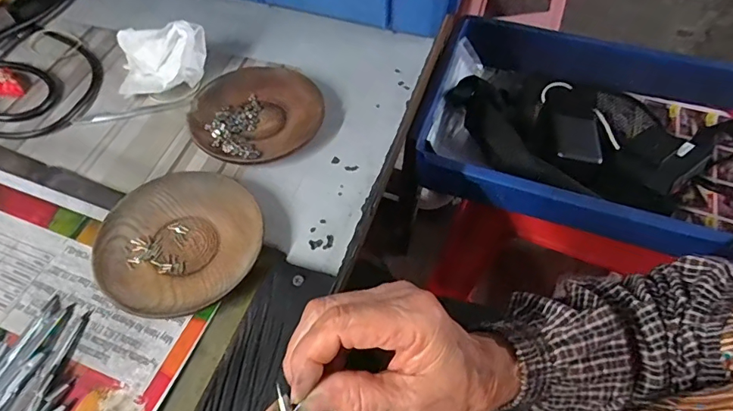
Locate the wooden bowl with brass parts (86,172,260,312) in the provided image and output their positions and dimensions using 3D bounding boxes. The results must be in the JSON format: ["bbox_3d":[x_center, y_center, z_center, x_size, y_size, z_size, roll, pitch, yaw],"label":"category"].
[{"bbox_3d":[-0.135,0.026,0.337,0.112,0.016,0.112,1,55,-1],"label":"wooden bowl with brass parts"}]

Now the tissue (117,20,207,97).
[{"bbox_3d":[-0.197,-0.147,0.437,0.087,0.051,0.074,-14,57,-11],"label":"tissue"}]

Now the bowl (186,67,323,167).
[{"bbox_3d":[-0.098,-0.081,0.413,0.113,0.016,0.108,1,55,-1],"label":"bowl"}]

